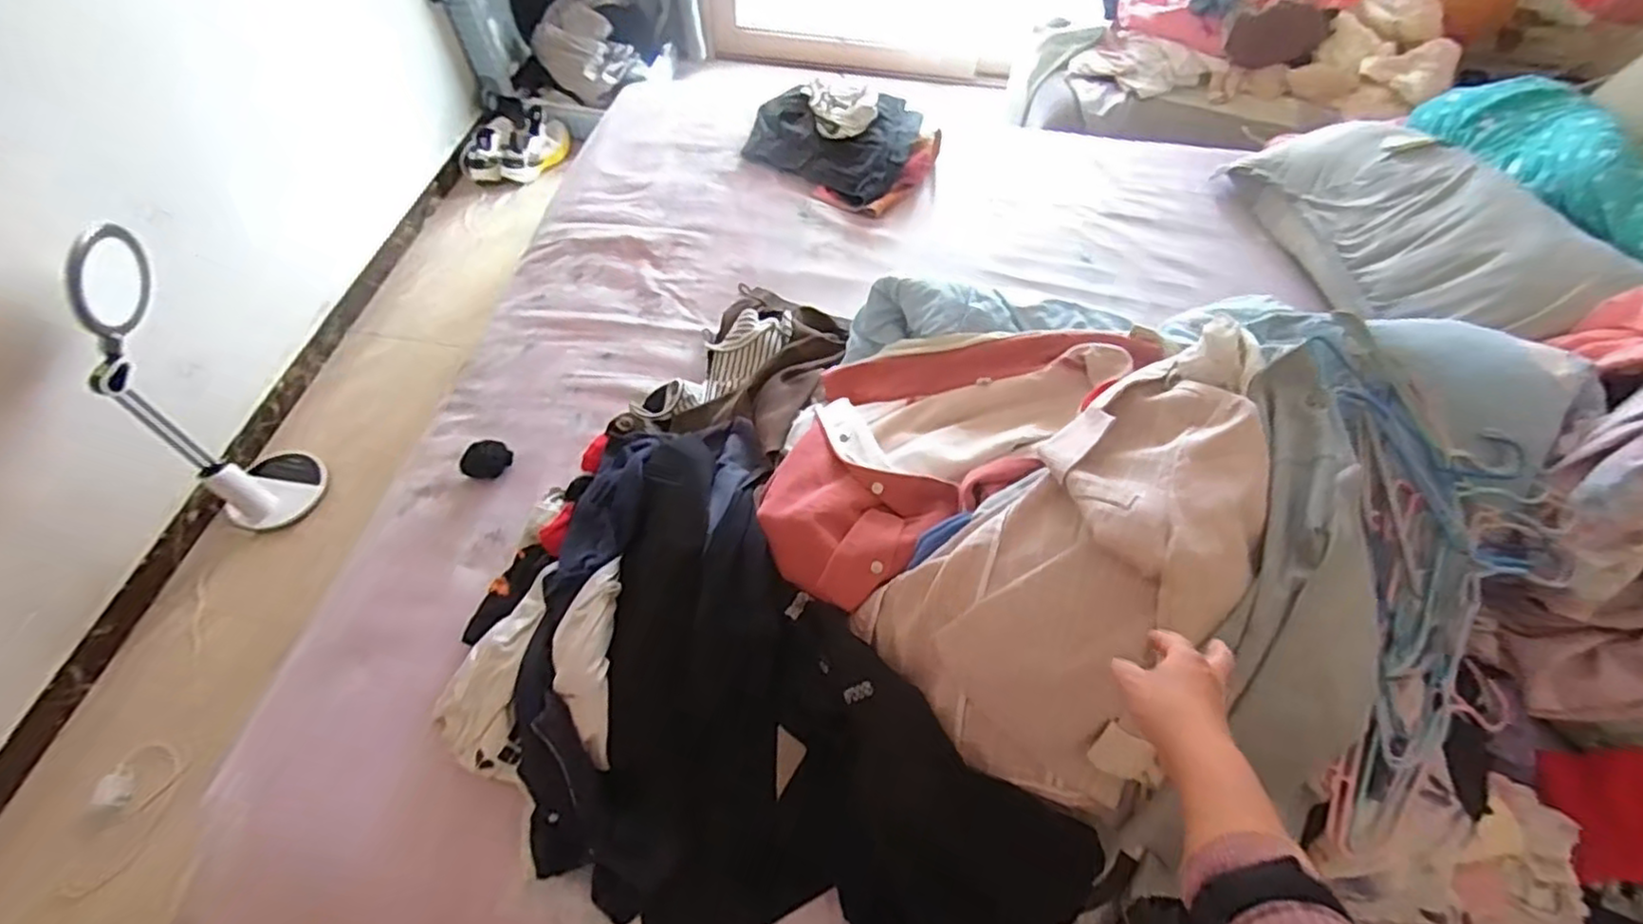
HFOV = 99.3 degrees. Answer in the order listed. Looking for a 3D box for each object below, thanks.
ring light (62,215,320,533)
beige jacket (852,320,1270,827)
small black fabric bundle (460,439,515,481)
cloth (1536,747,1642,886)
[{"bbox_3d":[-1.234,-0.115,1.392,0.168,0.638,0.264,30,61,16],"label":"ring light"},{"bbox_3d":[0.310,0.094,0.749,0.315,0.137,0.526,38,94,21],"label":"beige jacket"},{"bbox_3d":[-0.533,-0.005,1.104,0.077,0.047,0.044,-38,66,-23],"label":"small black fabric bundle"},{"bbox_3d":[0.972,0.423,0.840,0.125,0.148,0.146,1,57,-1],"label":"cloth"}]

